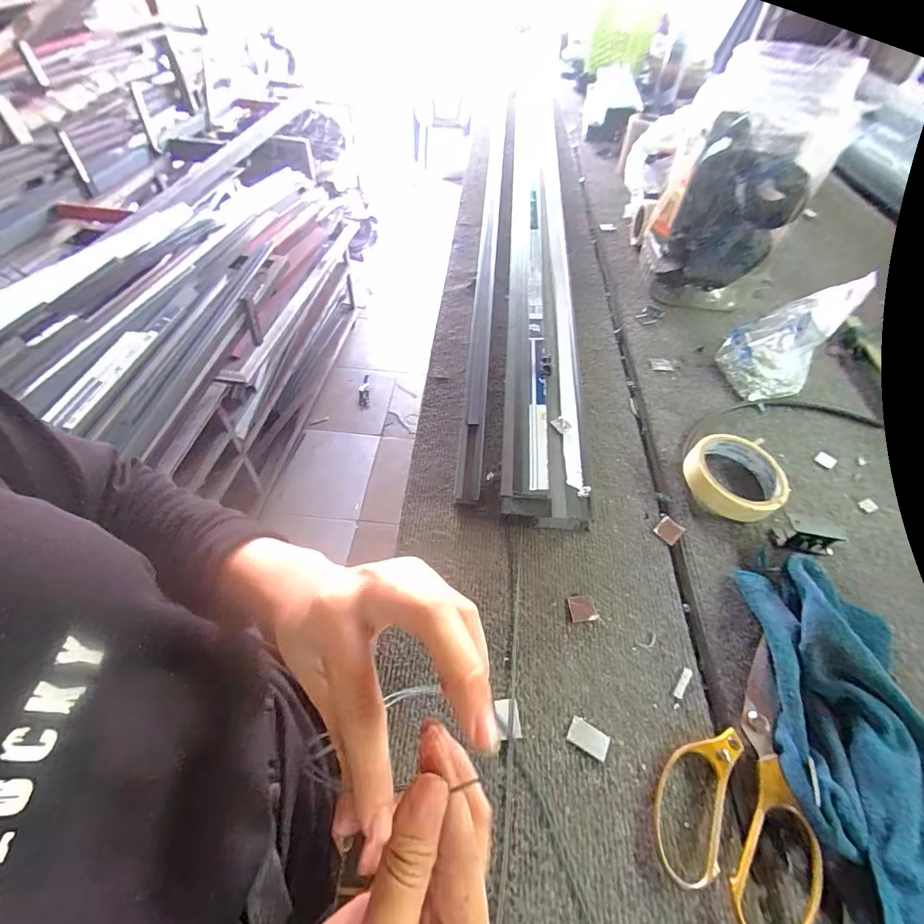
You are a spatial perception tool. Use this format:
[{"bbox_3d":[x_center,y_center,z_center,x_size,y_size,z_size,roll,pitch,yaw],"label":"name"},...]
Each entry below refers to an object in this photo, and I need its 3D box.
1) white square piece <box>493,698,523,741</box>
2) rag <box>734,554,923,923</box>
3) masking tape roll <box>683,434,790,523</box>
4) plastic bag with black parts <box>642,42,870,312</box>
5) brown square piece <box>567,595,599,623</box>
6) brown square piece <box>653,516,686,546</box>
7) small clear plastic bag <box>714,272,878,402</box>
[{"bbox_3d":[0.034,0.188,0.319,0.017,0.004,0.025,-6,51,-5],"label":"white square piece"},{"bbox_3d":[0.279,0.179,0.314,0.125,0.035,0.217,0,51,0],"label":"rag"},{"bbox_3d":[0.277,0.014,0.444,0.090,0.028,0.093,0,51,0],"label":"masking tape roll"},{"bbox_3d":[0.366,-0.360,0.597,0.185,0.267,0.113,23,54,17],"label":"plastic bag with black parts"},{"bbox_3d":[0.103,0.125,0.372,0.022,0.004,0.021,-5,51,-4],"label":"brown square piece"},{"bbox_3d":[0.199,0.066,0.420,0.024,0.004,0.022,-36,60,-26],"label":"brown square piece"},{"bbox_3d":[0.381,-0.151,0.519,0.102,0.126,0.106,32,57,23],"label":"small clear plastic bag"}]

